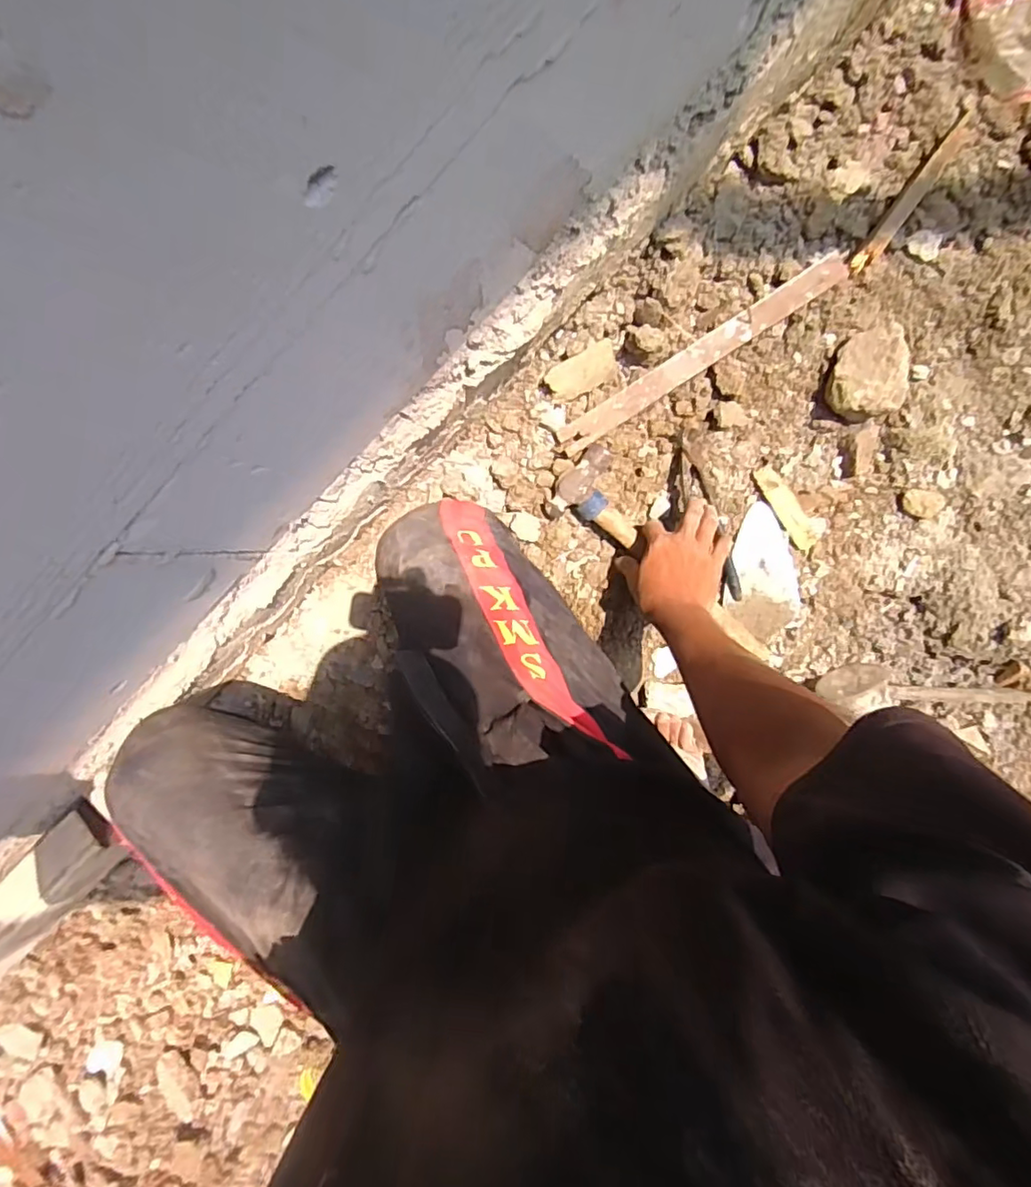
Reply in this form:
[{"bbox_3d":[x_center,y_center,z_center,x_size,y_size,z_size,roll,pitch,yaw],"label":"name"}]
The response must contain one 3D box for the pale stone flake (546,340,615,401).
[{"bbox_3d":[0.079,-0.257,0.694,0.085,0.013,0.043,-32,108,-1],"label":"pale stone flake"}]

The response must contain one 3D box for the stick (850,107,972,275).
[{"bbox_3d":[0.442,-0.442,0.663,0.020,0.024,0.190,36,96,2],"label":"stick"}]

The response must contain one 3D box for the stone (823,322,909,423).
[{"bbox_3d":[0.419,-0.264,0.714,0.077,0.062,0.107,3,94,5],"label":"stone"}]

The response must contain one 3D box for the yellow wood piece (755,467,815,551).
[{"bbox_3d":[0.345,-0.106,0.752,0.028,0.019,0.121,-37,103,6],"label":"yellow wood piece"}]

